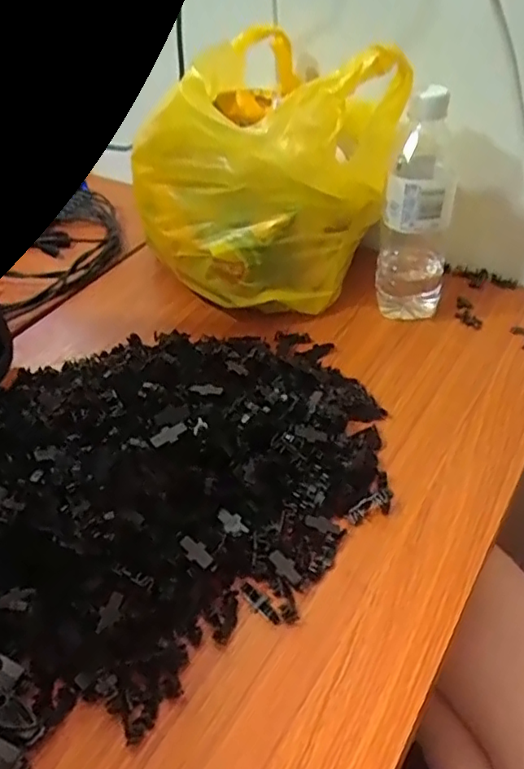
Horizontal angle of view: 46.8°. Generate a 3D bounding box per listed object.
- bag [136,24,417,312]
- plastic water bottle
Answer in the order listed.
[{"bbox_3d":[0.012,-0.200,0.598,0.190,0.228,0.217,-34,49,-28],"label":"bag"},{"bbox_3d":[0.145,-0.159,0.563,0.063,0.206,0.069,5,43,12],"label":"plastic water bottle"}]

